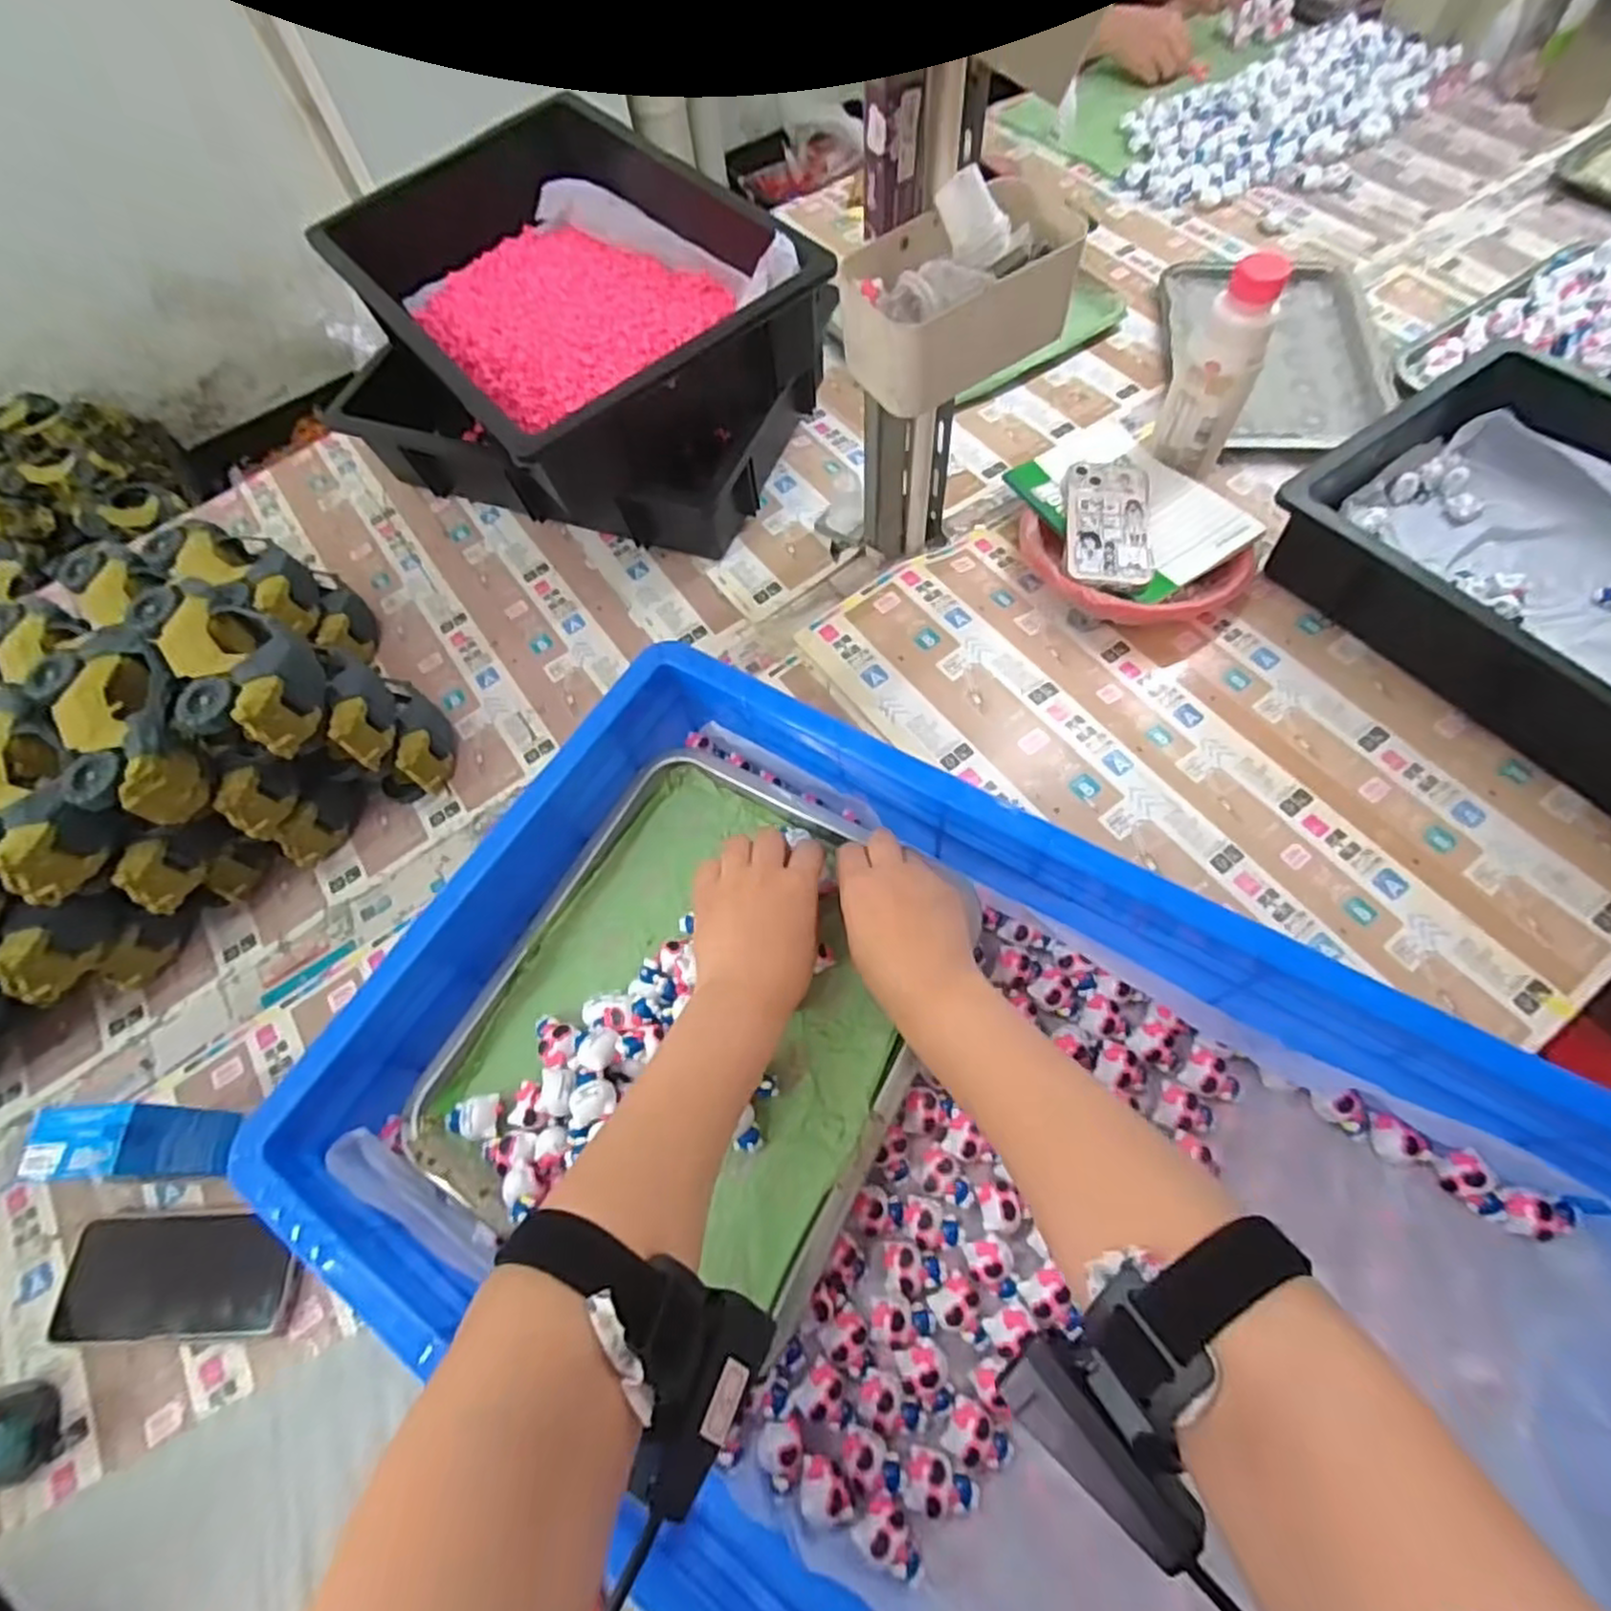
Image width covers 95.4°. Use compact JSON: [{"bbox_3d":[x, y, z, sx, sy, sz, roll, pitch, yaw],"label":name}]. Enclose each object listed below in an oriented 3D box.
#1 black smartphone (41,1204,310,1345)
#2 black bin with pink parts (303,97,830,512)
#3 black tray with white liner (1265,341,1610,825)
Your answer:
[{"bbox_3d":[-0.424,0.317,0.496,0.170,0.011,0.074,-4,65,2],"label":"black smartphone"},{"bbox_3d":[-0.228,-0.469,0.710,0.304,0.137,0.473,-39,69,-14],"label":"black bin with pink parts"},{"bbox_3d":[0.658,-0.173,0.591,0.318,0.095,0.437,-33,67,-12],"label":"black tray with white liner"}]

